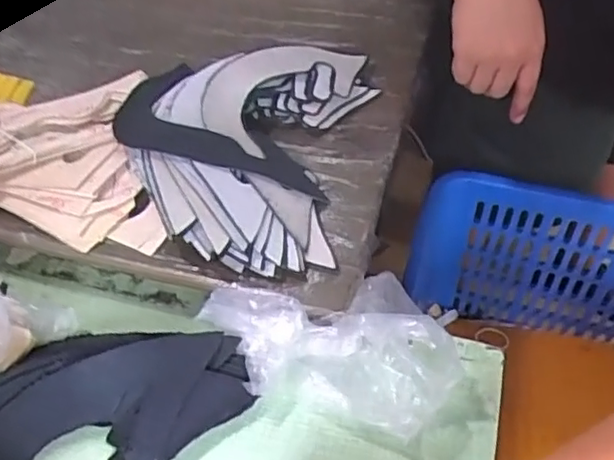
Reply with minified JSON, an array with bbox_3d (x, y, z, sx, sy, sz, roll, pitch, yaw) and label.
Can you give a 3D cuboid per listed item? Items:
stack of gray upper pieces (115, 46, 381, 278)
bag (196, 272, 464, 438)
[{"bbox_3d":[-0.052,-0.083,0.544,0.220,0.053,0.284,0,48,2],"label":"stack of gray upper pieces"},{"bbox_3d":[0.015,0.081,0.438,0.165,0.059,0.114,-8,48,-5],"label":"bag"}]

